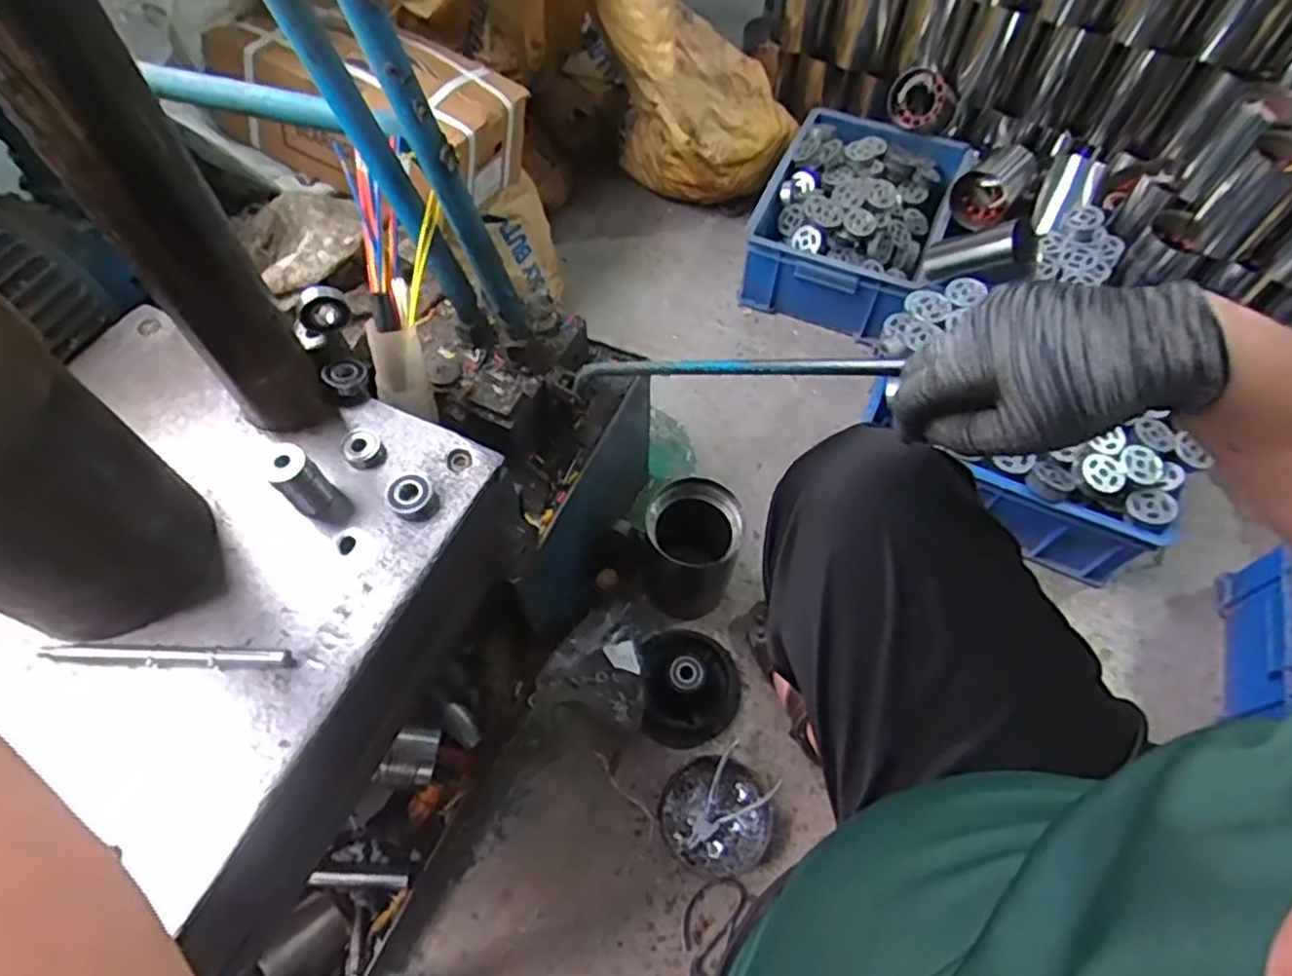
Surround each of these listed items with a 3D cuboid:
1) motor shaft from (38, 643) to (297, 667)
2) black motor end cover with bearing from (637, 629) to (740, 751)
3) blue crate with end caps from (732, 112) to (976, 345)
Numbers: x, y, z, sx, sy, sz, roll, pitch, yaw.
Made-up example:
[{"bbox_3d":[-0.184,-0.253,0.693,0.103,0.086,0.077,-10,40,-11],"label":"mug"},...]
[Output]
[{"bbox_3d":[-0.318,0.111,0.469,0.165,0.012,0.013,2,59,1],"label":"motor shaft"},{"bbox_3d":[0.057,0.239,0.877,0.124,0.060,0.146,-2,59,-1],"label":"black motor end cover with bearing"},{"bbox_3d":[0.370,-0.484,1.261,0.300,0.156,0.424,21,61,11],"label":"blue crate with end caps"}]

